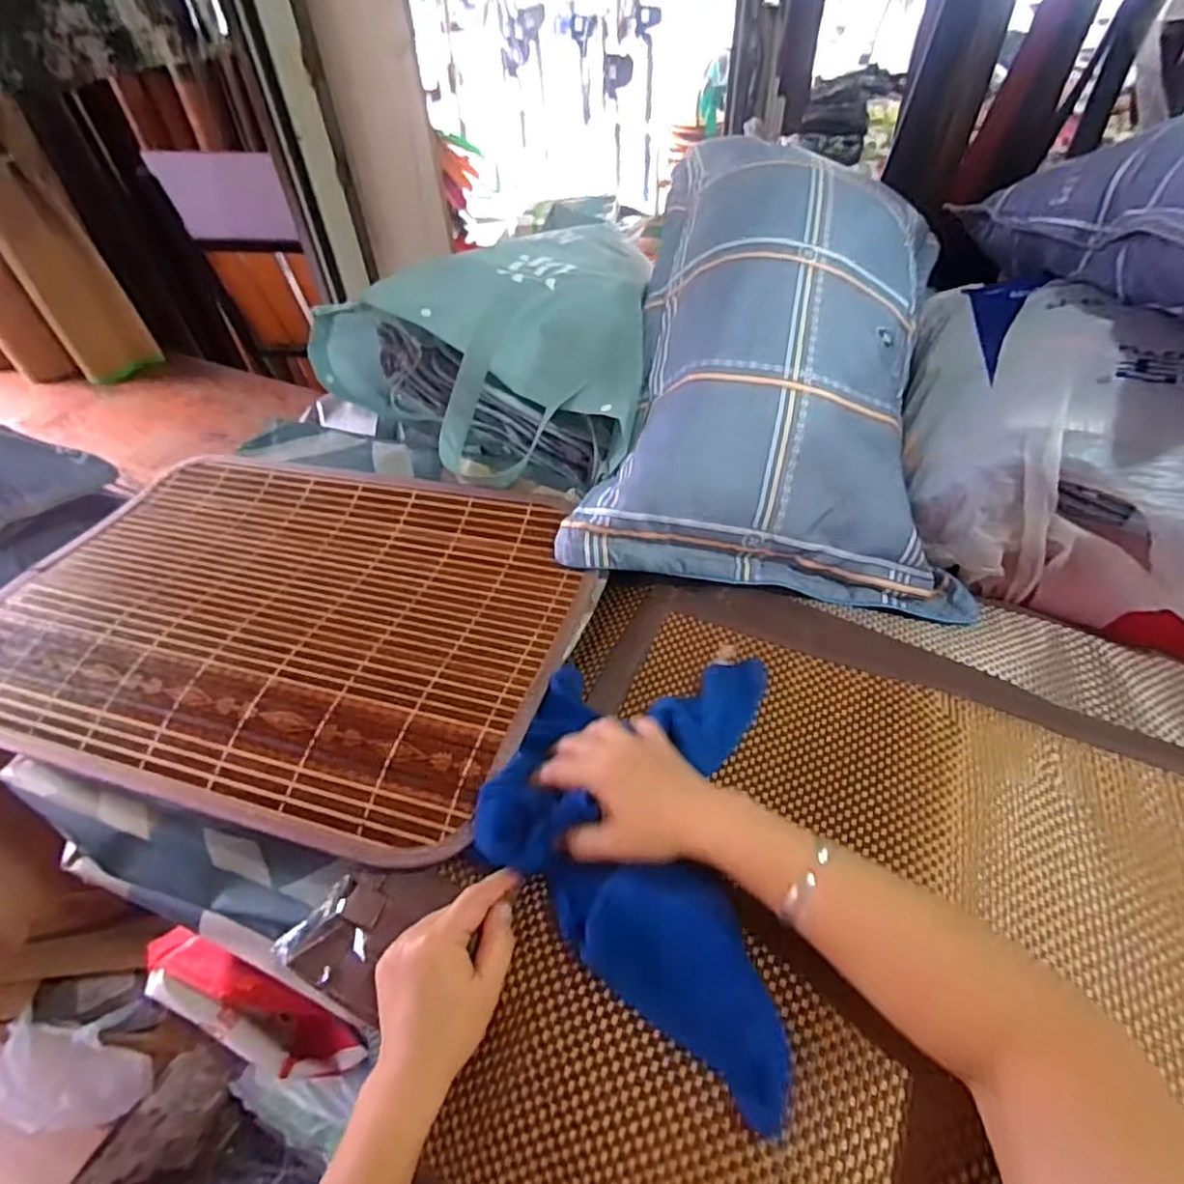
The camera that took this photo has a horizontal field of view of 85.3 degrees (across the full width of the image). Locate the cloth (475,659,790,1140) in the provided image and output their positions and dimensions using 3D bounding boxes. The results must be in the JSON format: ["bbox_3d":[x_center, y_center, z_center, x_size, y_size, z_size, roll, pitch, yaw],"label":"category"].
[{"bbox_3d":[0.028,0.168,0.469,0.203,0.052,0.310,4,49,7],"label":"cloth"}]

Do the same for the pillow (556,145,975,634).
[{"bbox_3d":[0.207,-0.280,0.731,0.398,0.243,0.561,5,49,7],"label":"pillow"}]

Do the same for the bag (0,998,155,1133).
[{"bbox_3d":[-0.756,0.697,0.944,0.163,0.129,0.138,-7,49,-3],"label":"bag"}]

